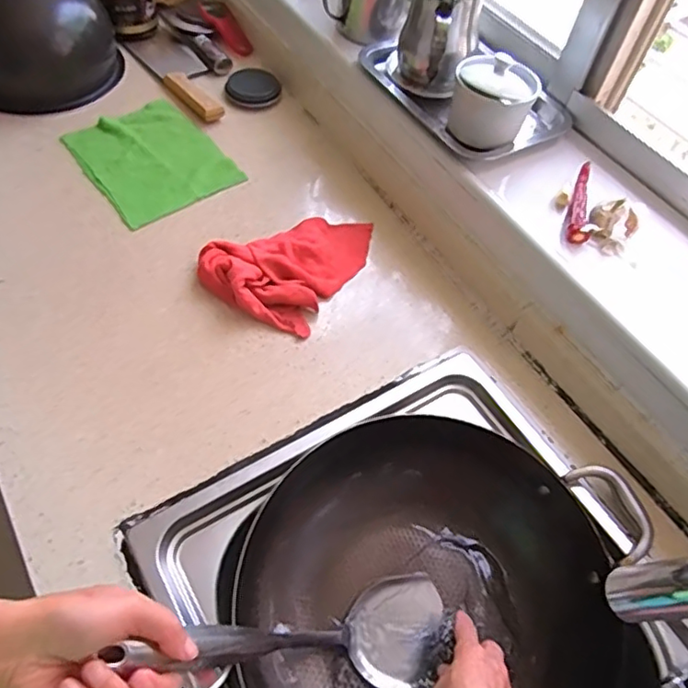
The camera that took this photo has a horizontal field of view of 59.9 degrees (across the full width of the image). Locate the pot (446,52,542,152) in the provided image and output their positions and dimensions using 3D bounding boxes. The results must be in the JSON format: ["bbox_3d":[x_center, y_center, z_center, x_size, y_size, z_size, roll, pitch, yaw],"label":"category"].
[{"bbox_3d":[0.169,-0.279,0.684,0.094,0.080,0.083,17,56,7],"label":"pot"}]

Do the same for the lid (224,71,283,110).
[{"bbox_3d":[-0.134,-0.377,0.883,0.079,0.010,0.076,3,55,-4],"label":"lid"}]

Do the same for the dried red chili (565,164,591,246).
[{"bbox_3d":[0.260,-0.156,0.651,0.020,0.019,0.117,17,56,7],"label":"dried red chili"}]

